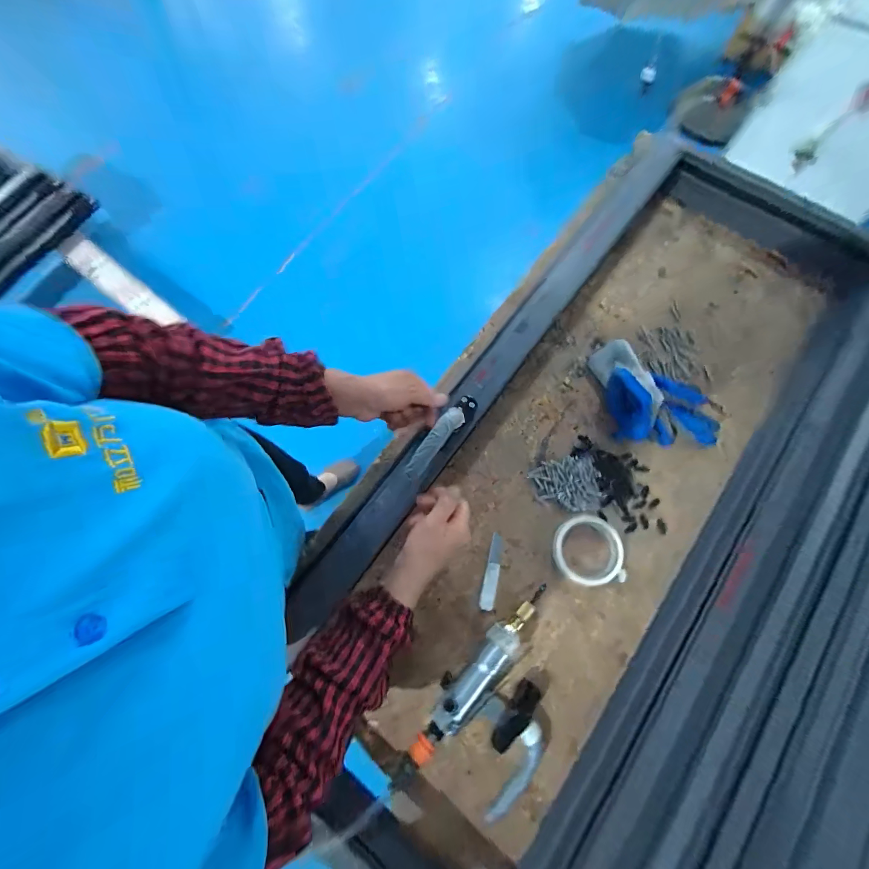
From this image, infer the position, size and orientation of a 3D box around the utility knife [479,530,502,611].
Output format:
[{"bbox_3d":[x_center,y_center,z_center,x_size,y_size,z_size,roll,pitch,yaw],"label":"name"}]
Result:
[{"bbox_3d":[0.085,0.201,0.547,0.021,0.004,0.105,13,75,3],"label":"utility knife"}]

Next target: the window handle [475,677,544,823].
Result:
[{"bbox_3d":[0.099,0.398,0.464,0.073,0.041,0.148,-3,75,-1],"label":"window handle"}]

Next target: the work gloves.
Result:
[{"bbox_3d":[0.324,-0.048,0.575,0.121,0.078,0.219,-37,78,-10],"label":"work gloves"}]

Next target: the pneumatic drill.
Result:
[{"bbox_3d":[0.051,0.319,0.484,0.302,0.052,0.056,-41,79,-10],"label":"pneumatic drill"}]

